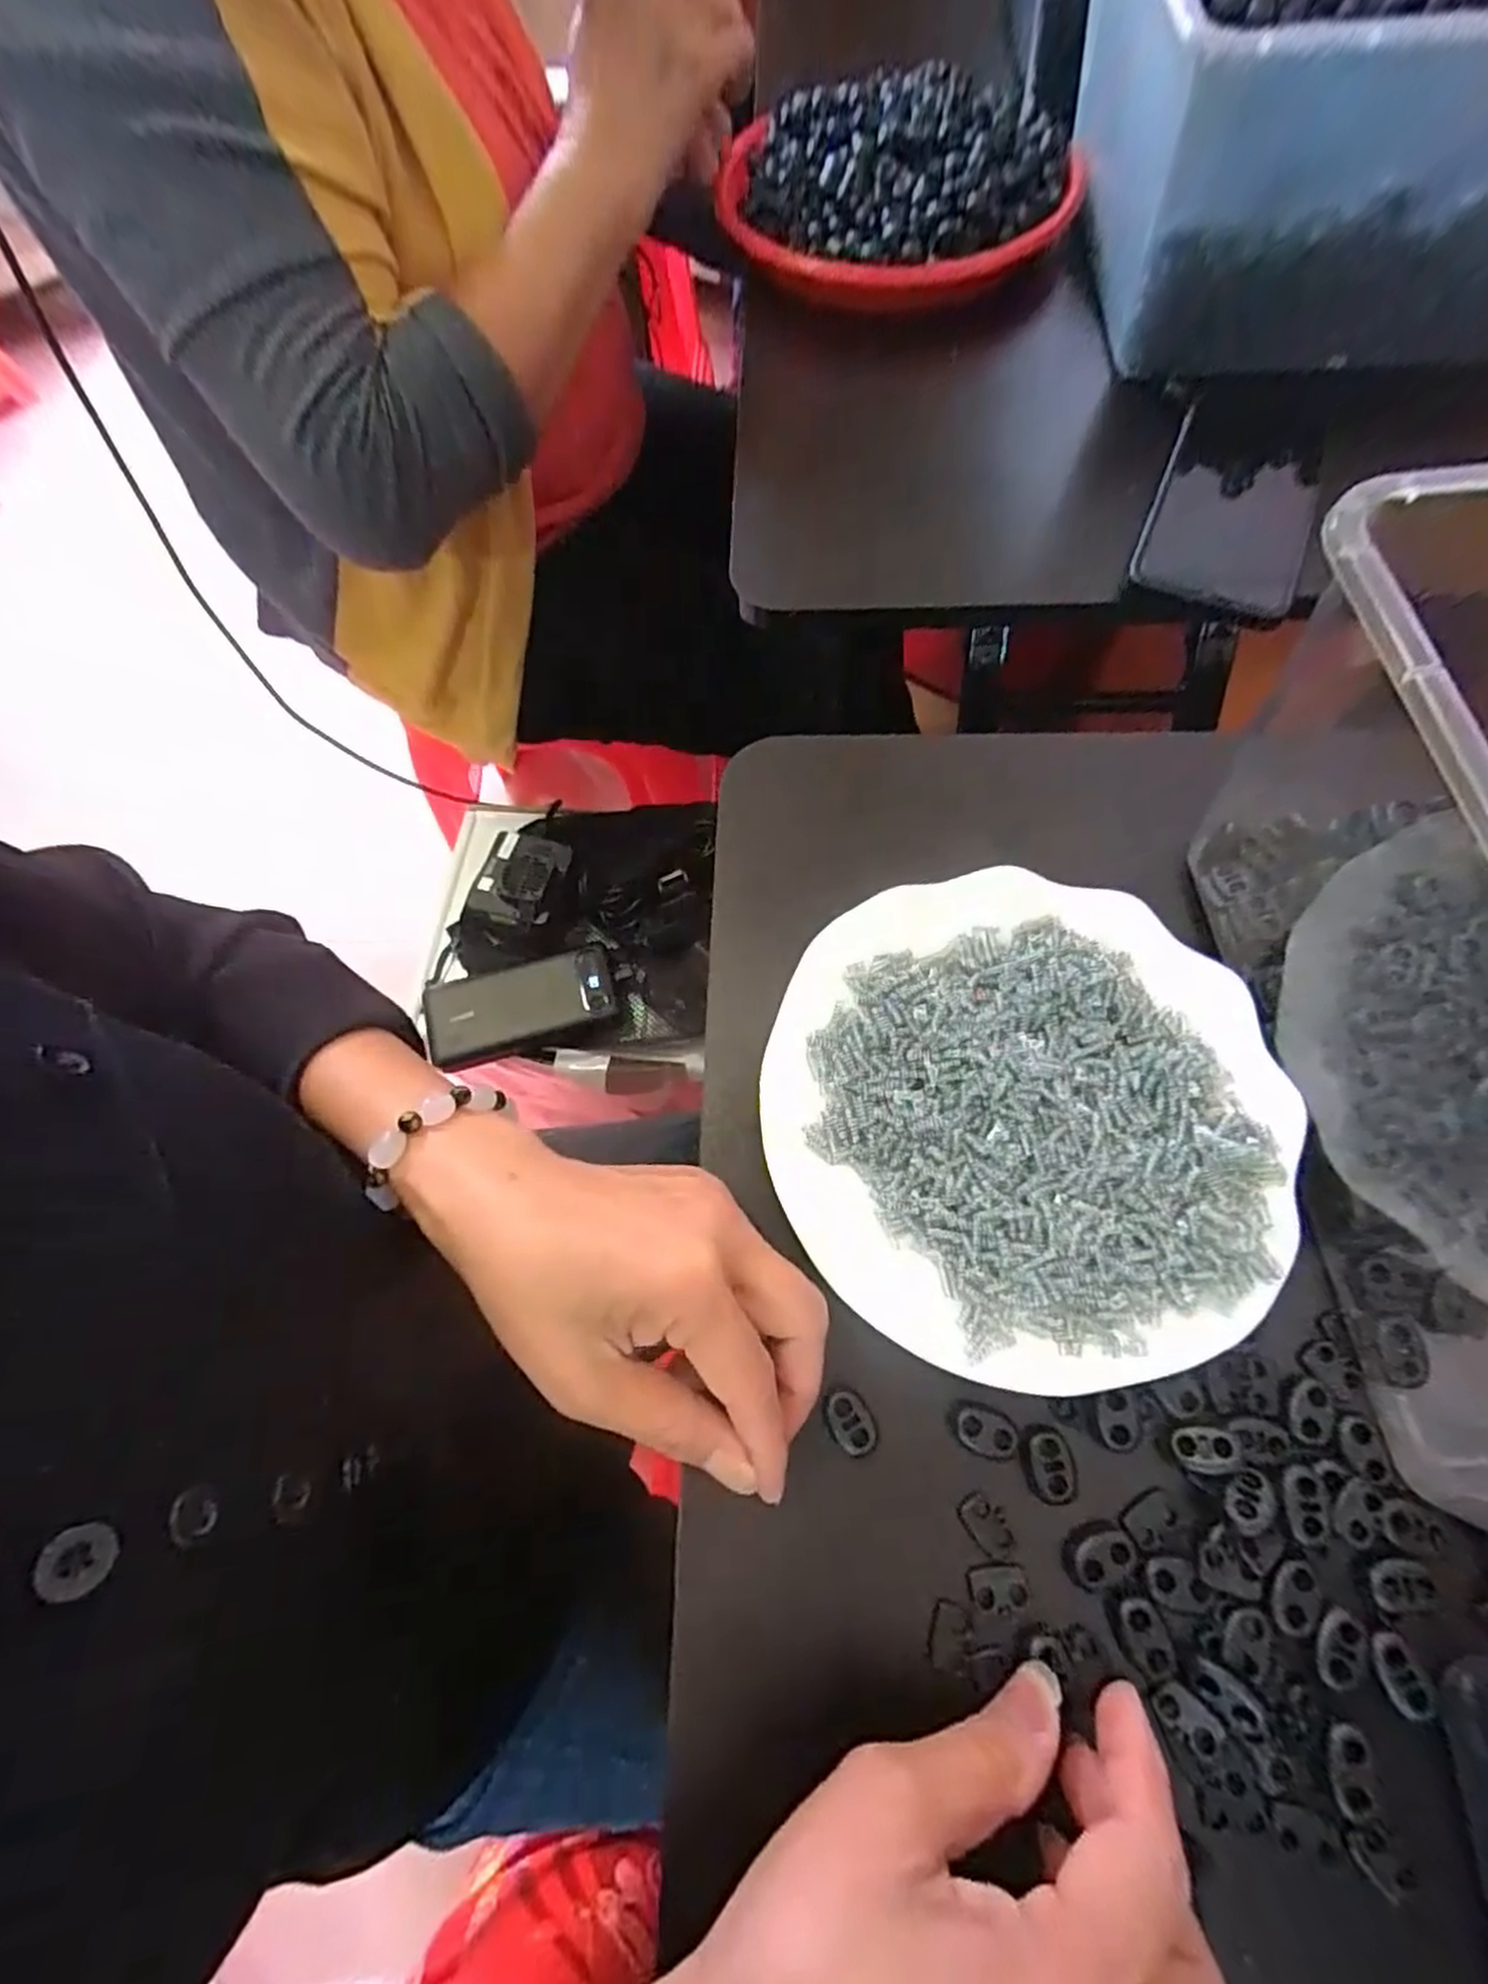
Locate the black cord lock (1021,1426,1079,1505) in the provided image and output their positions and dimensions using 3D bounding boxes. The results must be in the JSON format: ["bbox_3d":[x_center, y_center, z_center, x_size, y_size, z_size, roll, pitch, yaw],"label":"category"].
[{"bbox_3d":[0.100,0.154,0.249,0.016,0.005,0.021,-7,68,1],"label":"black cord lock"}]

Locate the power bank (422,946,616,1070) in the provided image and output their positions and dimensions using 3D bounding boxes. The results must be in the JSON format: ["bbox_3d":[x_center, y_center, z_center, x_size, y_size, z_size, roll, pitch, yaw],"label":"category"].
[{"bbox_3d":[-0.186,0.009,0.637,0.155,0.020,0.065,-19,68,-4],"label":"power bank"}]

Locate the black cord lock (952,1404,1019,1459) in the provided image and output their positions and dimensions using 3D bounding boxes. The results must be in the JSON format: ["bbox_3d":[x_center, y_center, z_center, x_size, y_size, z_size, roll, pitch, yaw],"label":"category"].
[{"bbox_3d":[0.080,0.146,0.254,0.021,0.007,0.013,15,70,9],"label":"black cord lock"}]

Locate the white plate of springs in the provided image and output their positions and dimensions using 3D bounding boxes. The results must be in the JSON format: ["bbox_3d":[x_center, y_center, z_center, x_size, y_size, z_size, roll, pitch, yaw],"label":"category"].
[{"bbox_3d":[0.099,0.041,0.277,0.176,0.017,0.176,-1,70,2],"label":"white plate of springs"}]

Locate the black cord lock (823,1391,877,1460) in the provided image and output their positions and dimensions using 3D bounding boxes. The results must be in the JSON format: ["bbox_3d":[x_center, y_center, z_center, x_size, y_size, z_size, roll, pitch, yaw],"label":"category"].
[{"bbox_3d":[0.036,0.145,0.255,0.013,0.004,0.020,-30,69,-9],"label":"black cord lock"}]

